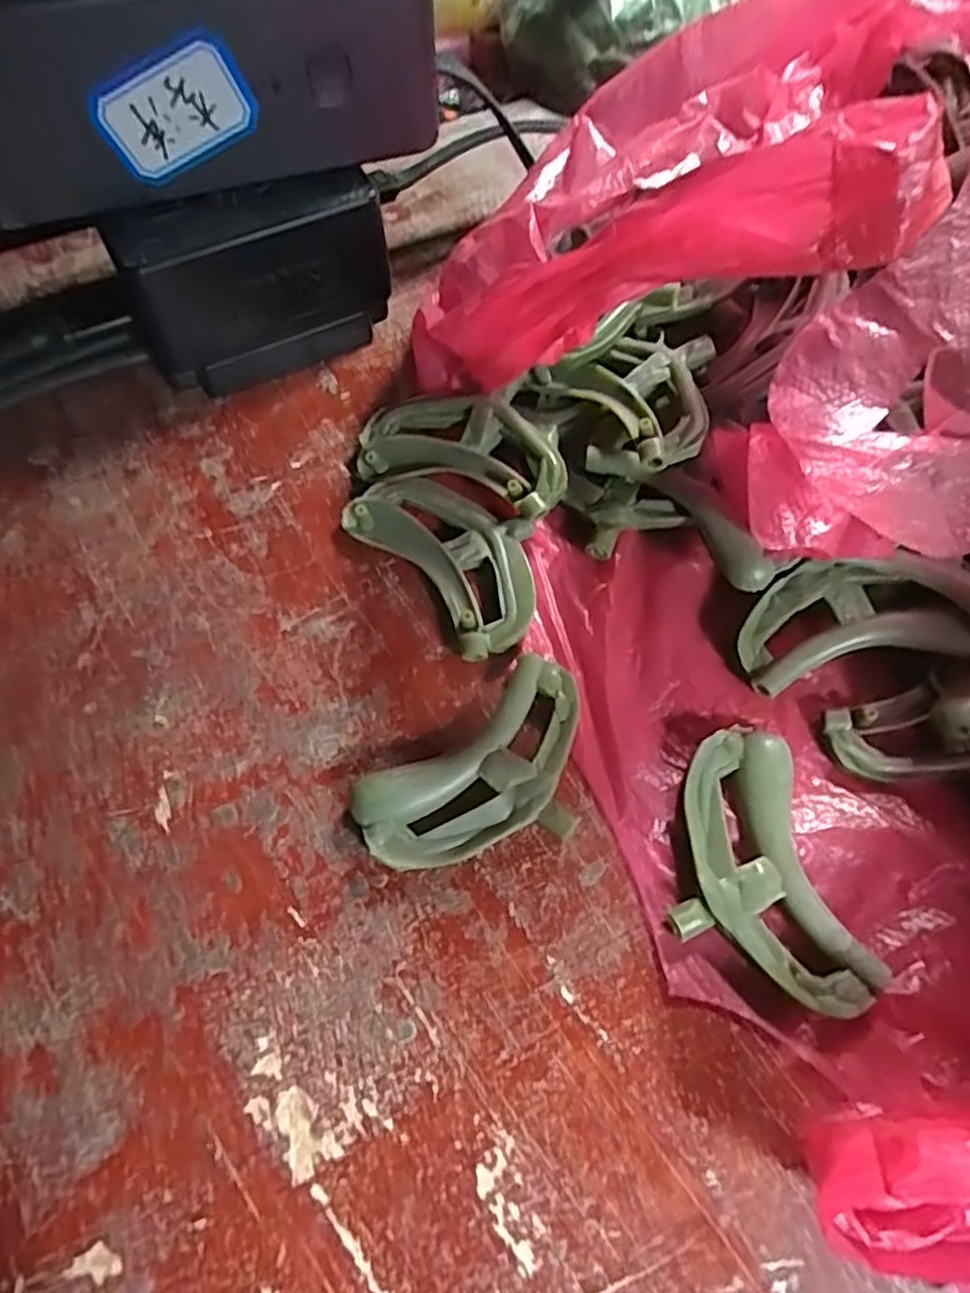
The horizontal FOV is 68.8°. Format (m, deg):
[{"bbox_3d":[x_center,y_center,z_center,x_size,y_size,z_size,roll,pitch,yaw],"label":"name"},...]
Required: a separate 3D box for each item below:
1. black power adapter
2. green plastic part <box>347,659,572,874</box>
[{"bbox_3d":[-0.067,-0.109,0.218,0.076,0.051,0.021,-15,65,-7],"label":"black power adapter"},{"bbox_3d":[0.002,0.033,0.175,0.064,0.009,0.038,-37,70,-15],"label":"green plastic part"}]

